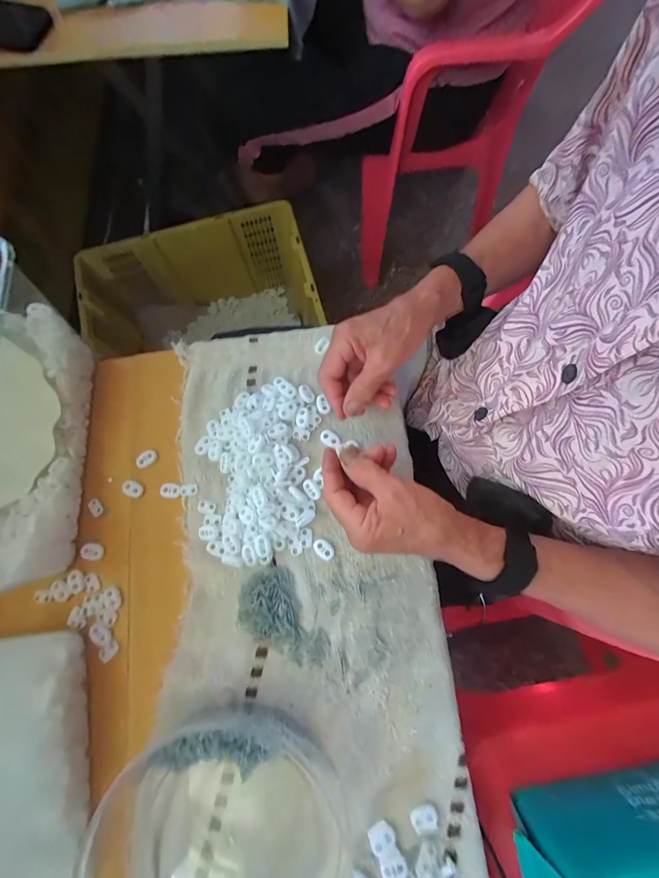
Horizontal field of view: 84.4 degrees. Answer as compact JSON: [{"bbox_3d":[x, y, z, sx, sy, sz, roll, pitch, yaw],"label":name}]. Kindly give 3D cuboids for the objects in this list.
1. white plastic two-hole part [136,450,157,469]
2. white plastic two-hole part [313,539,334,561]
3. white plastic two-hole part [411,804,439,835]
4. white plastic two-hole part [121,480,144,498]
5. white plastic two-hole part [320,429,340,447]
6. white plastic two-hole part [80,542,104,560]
[{"bbox_3d":[-0.201,0.022,0.399,0.024,0.005,0.014,-33,77,-7],"label":"white plastic two-hole part"},{"bbox_3d":[-0.006,0.110,0.361,0.015,0.005,0.022,-44,78,-9],"label":"white plastic two-hole part"},{"bbox_3d":[0.080,0.318,0.303,0.023,0.004,0.016,-19,75,-3],"label":"white plastic two-hole part"},{"bbox_3d":[-0.212,0.055,0.394,0.023,0.011,0.016,22,77,7],"label":"white plastic two-hole part"},{"bbox_3d":[0.001,0.000,0.389,0.024,0.004,0.015,35,79,10],"label":"white plastic two-hole part"},{"bbox_3d":[-0.246,0.117,0.376,0.023,0.006,0.017,6,75,3],"label":"white plastic two-hole part"}]

